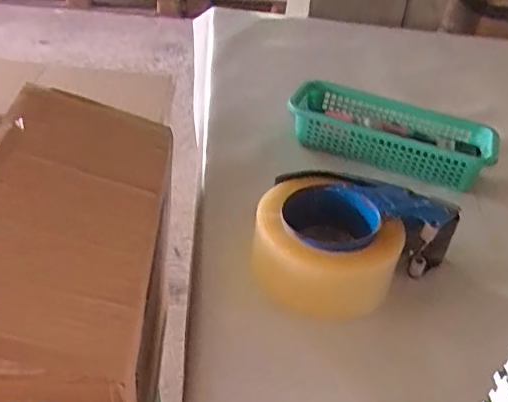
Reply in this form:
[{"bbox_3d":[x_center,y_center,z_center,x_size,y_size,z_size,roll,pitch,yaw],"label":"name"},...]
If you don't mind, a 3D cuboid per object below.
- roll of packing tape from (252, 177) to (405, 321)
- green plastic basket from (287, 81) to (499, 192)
[{"bbox_3d":[0.057,0.038,0.468,0.114,0.059,0.115,6,36,-4],"label":"roll of packing tape"},{"bbox_3d":[0.151,-0.078,0.630,0.220,0.042,0.089,19,37,13],"label":"green plastic basket"}]

